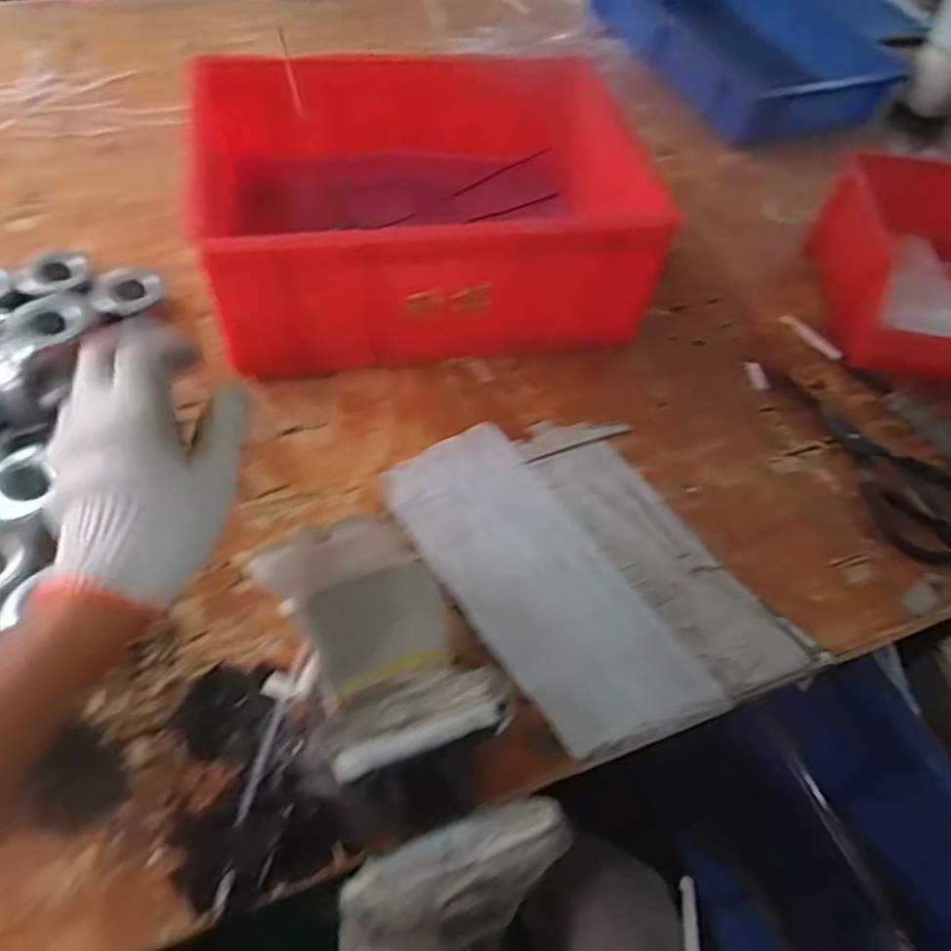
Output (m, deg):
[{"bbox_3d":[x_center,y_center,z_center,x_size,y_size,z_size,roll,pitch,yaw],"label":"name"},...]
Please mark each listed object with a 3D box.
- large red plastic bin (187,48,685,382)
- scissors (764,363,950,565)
[{"bbox_3d":[-0.050,-0.275,0.709,0.388,0.148,0.354,-7,55,-11],"label":"large red plastic bin"},{"bbox_3d":[0.364,-0.022,0.654,0.093,0.014,0.225,-13,55,-14],"label":"scissors"}]

